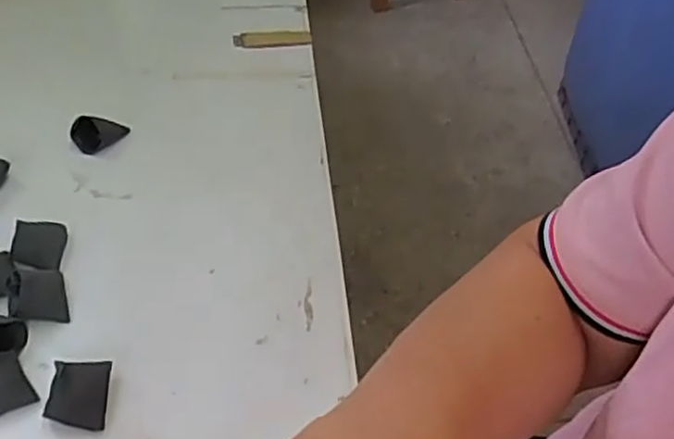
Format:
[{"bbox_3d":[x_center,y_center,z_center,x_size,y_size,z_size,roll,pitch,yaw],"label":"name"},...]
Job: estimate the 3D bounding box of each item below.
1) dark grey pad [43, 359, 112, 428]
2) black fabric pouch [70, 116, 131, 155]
[{"bbox_3d":[-0.157,0.105,0.437,0.032,0.020,0.040,1,48,-4],"label":"dark grey pad"},{"bbox_3d":[-0.195,-0.072,0.591,0.045,0.025,0.022,-20,53,-21],"label":"black fabric pouch"}]

